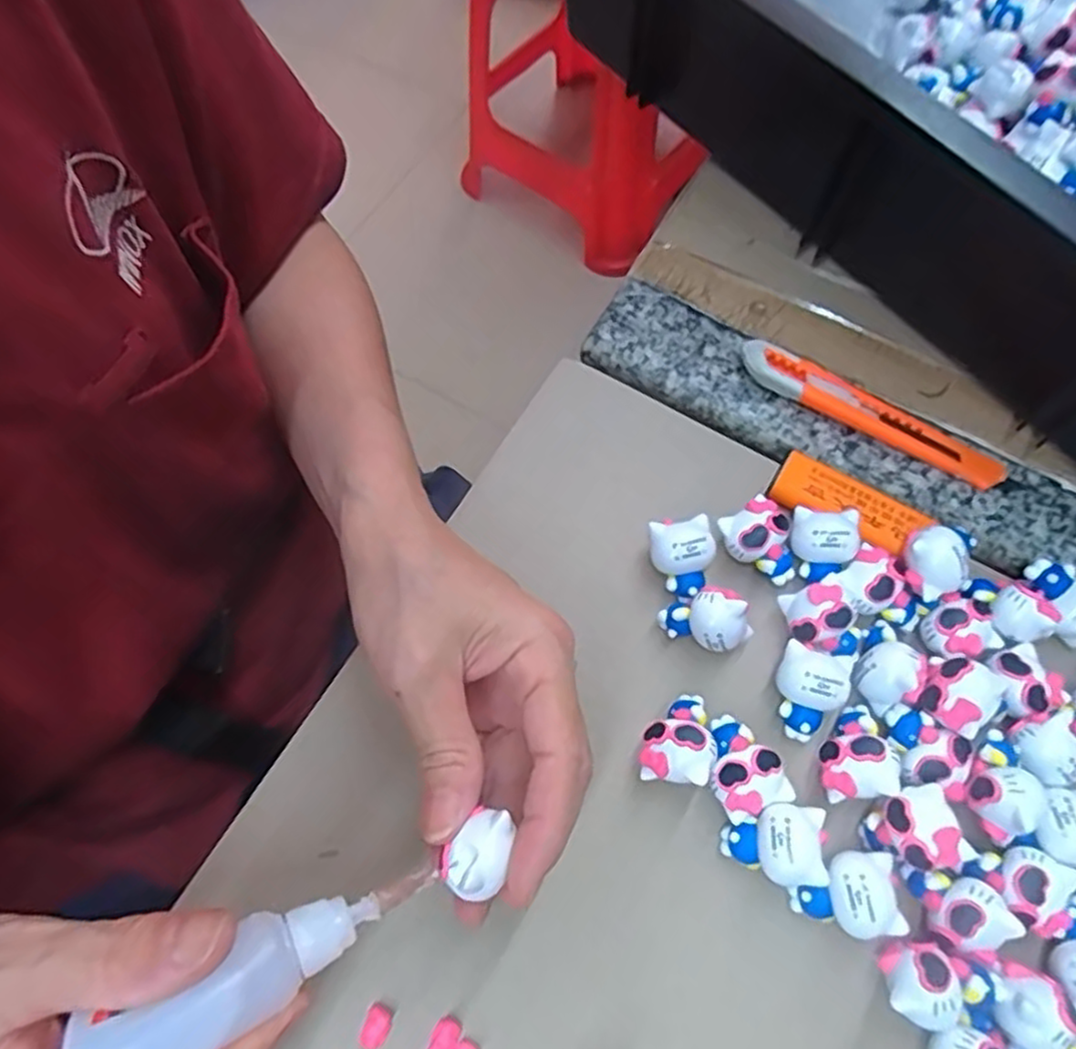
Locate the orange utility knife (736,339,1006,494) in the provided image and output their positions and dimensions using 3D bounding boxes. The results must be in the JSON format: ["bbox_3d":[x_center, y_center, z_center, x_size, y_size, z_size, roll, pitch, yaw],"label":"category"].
[{"bbox_3d":[0.145,-0.050,0.320,0.118,0.006,0.018,29,91,10],"label":"orange utility knife"}]

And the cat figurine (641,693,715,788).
[{"bbox_3d":[0.052,0.079,0.269,0.025,0.021,0.032,7,67,4],"label":"cat figurine"}]

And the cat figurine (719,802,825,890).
[{"bbox_3d":[0.083,0.111,0.254,0.032,0.020,0.025,8,67,5],"label":"cat figurine"}]

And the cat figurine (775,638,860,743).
[{"bbox_3d":[0.102,0.063,0.272,0.025,0.018,0.031,20,68,9],"label":"cat figurine"}]

